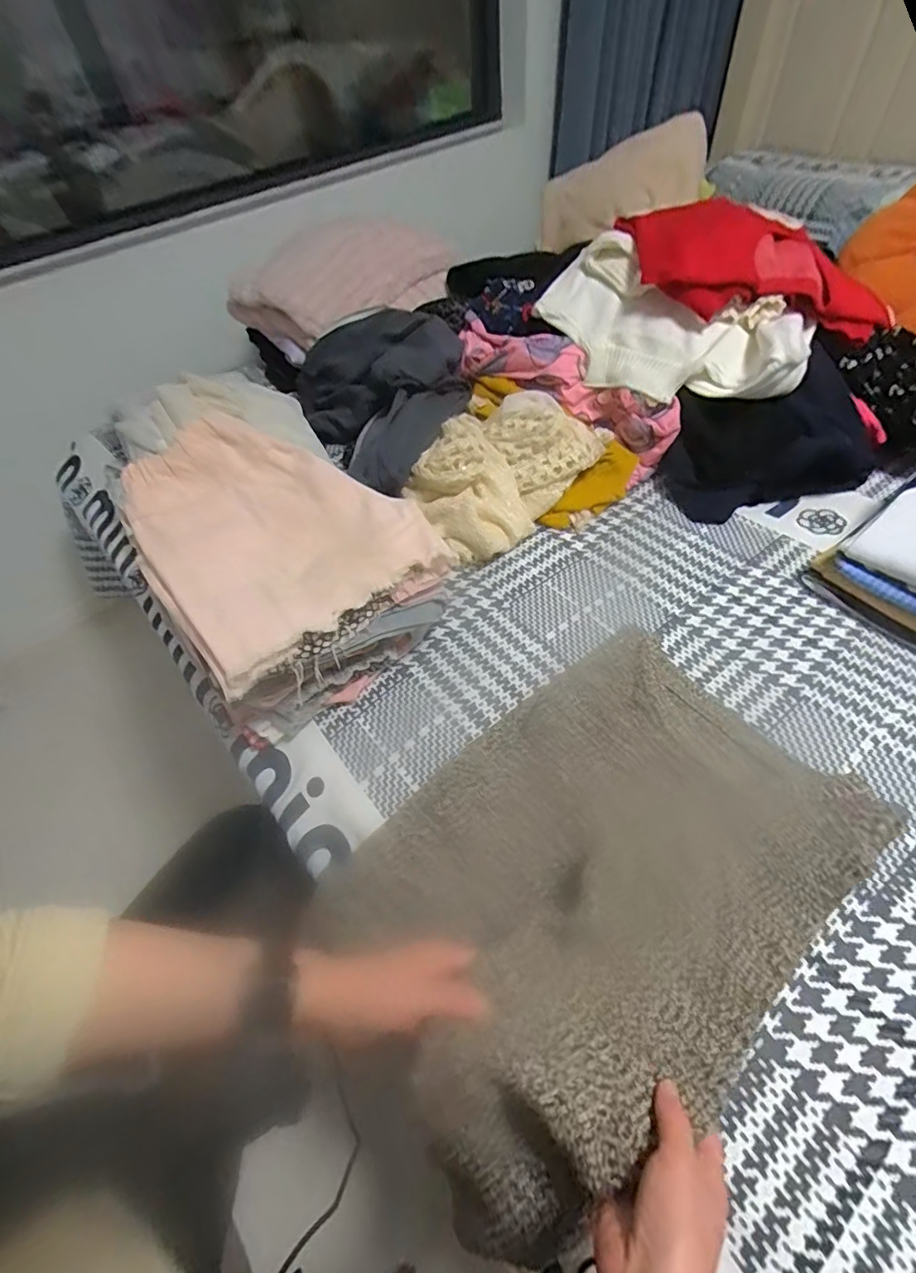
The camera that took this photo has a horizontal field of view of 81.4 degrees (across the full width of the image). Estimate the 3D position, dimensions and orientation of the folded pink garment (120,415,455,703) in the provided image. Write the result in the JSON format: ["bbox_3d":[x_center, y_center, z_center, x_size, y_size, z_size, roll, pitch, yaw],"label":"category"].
[{"bbox_3d":[-0.210,-0.126,0.582,0.262,0.077,0.324,-36,58,-20],"label":"folded pink garment"}]

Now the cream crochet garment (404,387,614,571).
[{"bbox_3d":[0.068,-0.234,0.748,0.284,0.118,0.152,-39,59,-22],"label":"cream crochet garment"}]

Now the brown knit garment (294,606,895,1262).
[{"bbox_3d":[0.122,0.188,0.457,0.437,0.084,0.314,-35,58,-20],"label":"brown knit garment"}]

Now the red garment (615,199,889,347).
[{"bbox_3d":[0.431,-0.509,0.741,0.396,0.097,0.159,13,54,-5],"label":"red garment"}]

